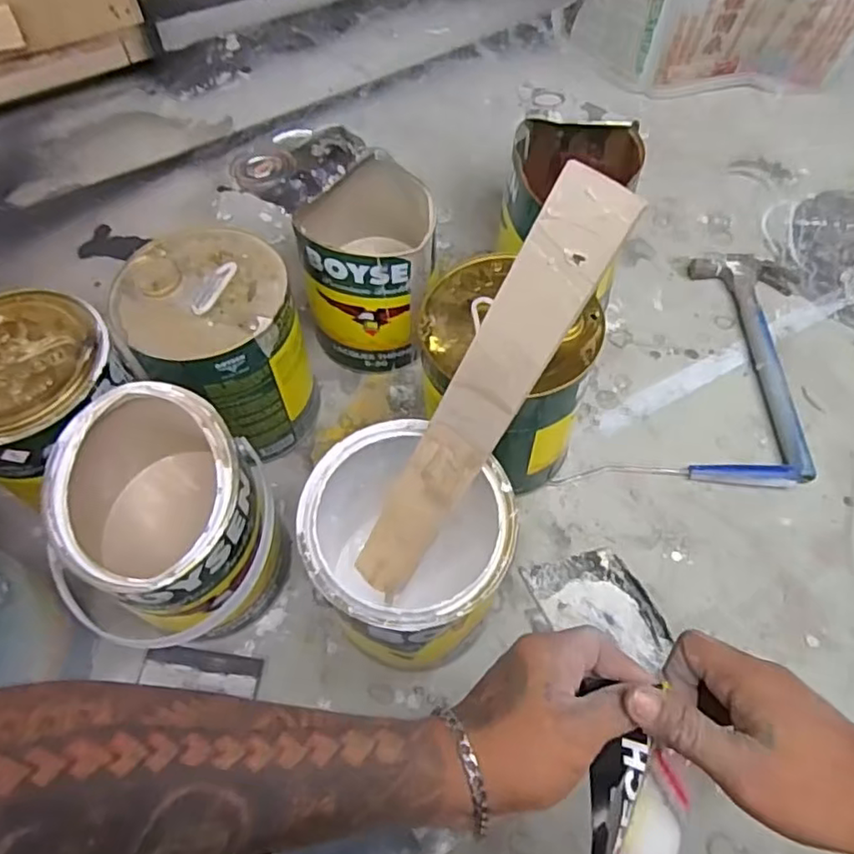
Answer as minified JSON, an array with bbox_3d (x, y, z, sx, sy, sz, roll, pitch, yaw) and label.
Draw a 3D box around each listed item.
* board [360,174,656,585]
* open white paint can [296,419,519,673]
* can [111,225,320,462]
[{"bbox_3d":[0.027,0.000,0.468,0.053,0.388,0.010,36,37,10],"label":"board"},{"bbox_3d":[-0.017,0.117,0.564,0.167,0.207,0.170,0,60,0],"label":"open white paint can"},{"bbox_3d":[-0.215,-0.077,0.678,0.163,0.218,0.149,0,60,0],"label":"can"}]

